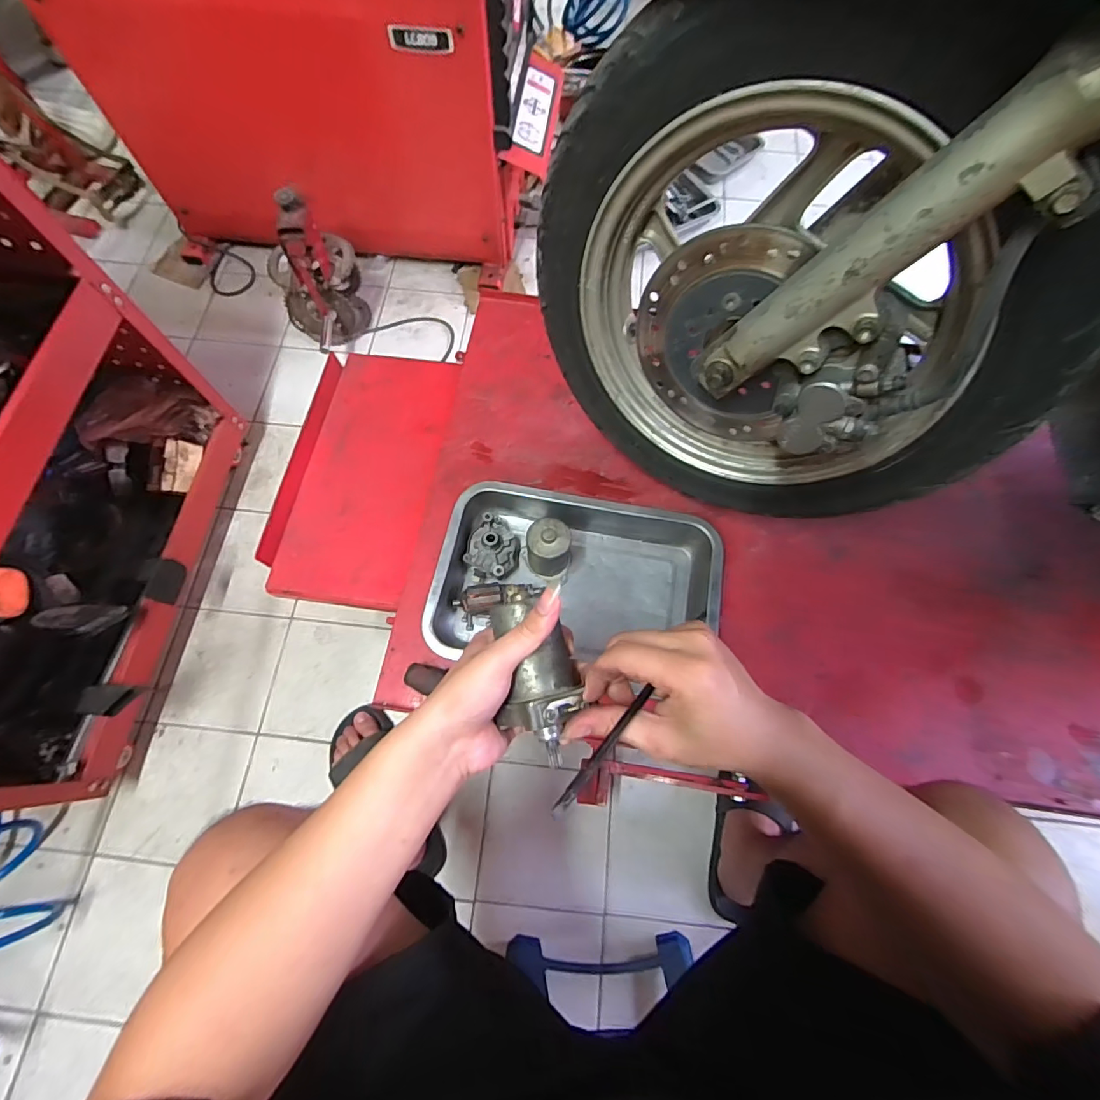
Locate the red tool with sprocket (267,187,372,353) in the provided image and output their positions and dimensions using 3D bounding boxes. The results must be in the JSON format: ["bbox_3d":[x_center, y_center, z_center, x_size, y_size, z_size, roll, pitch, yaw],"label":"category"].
[{"bbox_3d":[-0.457,-0.532,0.999,0.170,0.287,0.190,-27,73,-10],"label":"red tool with sprocket"}]

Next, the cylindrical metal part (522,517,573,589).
[{"bbox_3d":[0.000,-0.002,0.568,0.057,0.063,0.049,38,74,12],"label":"cylindrical metal part"}]

